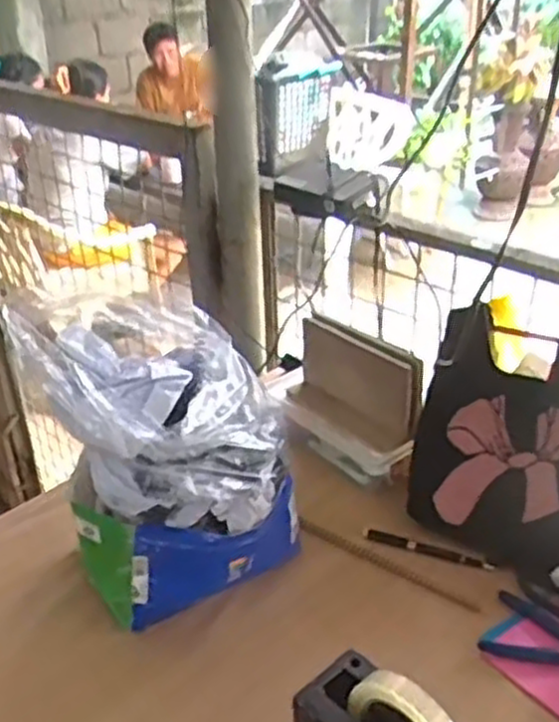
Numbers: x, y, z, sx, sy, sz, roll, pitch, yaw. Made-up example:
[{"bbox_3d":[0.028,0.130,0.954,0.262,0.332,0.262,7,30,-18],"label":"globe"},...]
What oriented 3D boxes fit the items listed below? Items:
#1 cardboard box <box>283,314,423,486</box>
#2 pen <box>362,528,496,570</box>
[{"bbox_3d":[0.089,0.049,1.019,0.078,0.151,0.208,-23,36,-32],"label":"cardboard box"},{"bbox_3d":[0.167,0.213,0.881,0.146,0.012,0.012,10,32,20],"label":"pen"}]

